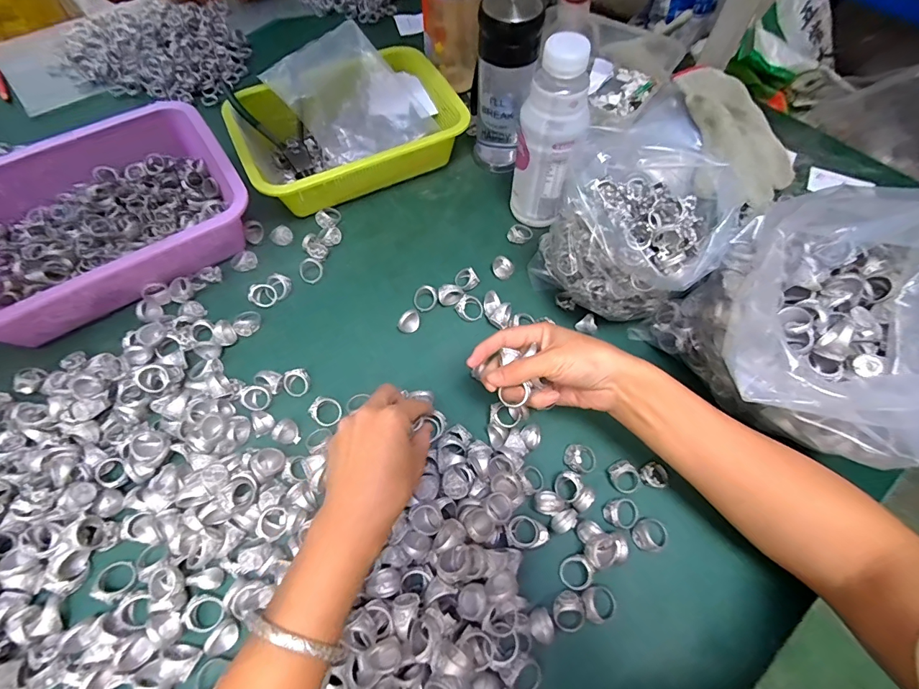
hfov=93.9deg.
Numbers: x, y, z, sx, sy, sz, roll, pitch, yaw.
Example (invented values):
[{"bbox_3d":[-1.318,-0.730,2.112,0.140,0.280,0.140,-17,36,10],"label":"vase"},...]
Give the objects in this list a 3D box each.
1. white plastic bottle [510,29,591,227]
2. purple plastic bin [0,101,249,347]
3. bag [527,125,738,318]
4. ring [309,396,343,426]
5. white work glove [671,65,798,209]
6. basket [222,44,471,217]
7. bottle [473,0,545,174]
[{"bbox_3d":[0.093,-0.200,0.443,0.064,0.185,0.056,5,63,1],"label":"white plastic bottle"},{"bbox_3d":[-0.408,-0.148,0.477,0.303,0.067,0.234,-33,68,-17],"label":"purple plastic bin"},{"bbox_3d":[0.164,-0.100,0.418,0.135,0.149,0.154,-24,66,-13],"label":"bag"},{"bbox_3d":[-0.129,0.064,0.416,0.030,0.006,0.026,44,65,-14],"label":"ring"},{"bbox_3d":[0.350,-0.268,0.539,0.113,0.071,0.176,-20,65,-11],"label":"white work glove"},{"bbox_3d":[-0.144,-0.280,0.542,0.256,0.072,0.184,-24,66,-13],"label":"basket"},{"bbox_3d":[0.051,-0.299,0.503,0.064,0.183,0.066,5,63,1],"label":"bottle"}]

